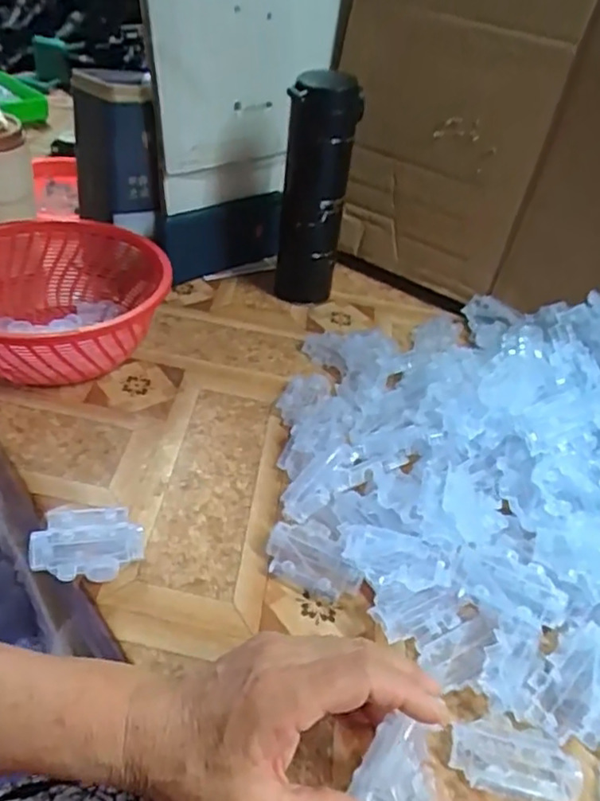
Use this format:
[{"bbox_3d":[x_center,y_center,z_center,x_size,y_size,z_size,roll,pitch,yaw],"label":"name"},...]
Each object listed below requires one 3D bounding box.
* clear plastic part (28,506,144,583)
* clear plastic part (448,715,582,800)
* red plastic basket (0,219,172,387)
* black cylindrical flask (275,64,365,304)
[{"bbox_3d":[-0.138,0.095,0.411,0.068,0.030,0.040,-2,41,-8],"label":"clear plastic part"},{"bbox_3d":[0.118,0.196,0.342,0.067,0.017,0.042,12,41,8],"label":"clear plastic part"},{"bbox_3d":[-0.227,-0.093,0.579,0.197,0.082,0.232,-6,42,-13],"label":"red plastic basket"},{"bbox_3d":[0.016,-0.209,0.644,0.068,0.221,0.063,6,41,1],"label":"black cylindrical flask"}]

